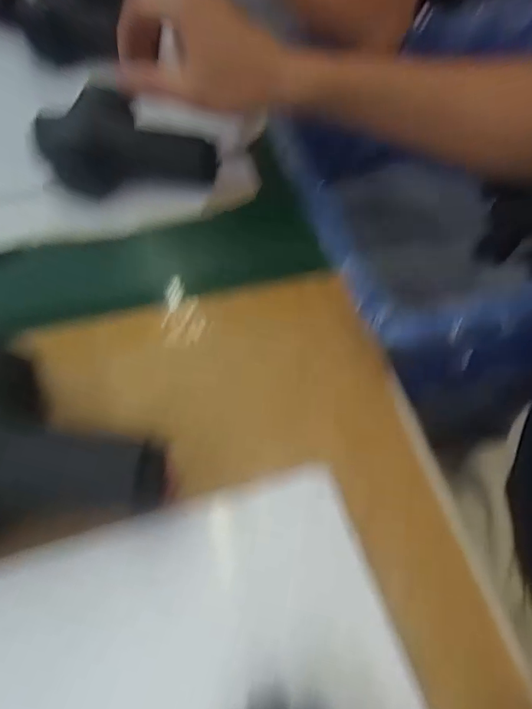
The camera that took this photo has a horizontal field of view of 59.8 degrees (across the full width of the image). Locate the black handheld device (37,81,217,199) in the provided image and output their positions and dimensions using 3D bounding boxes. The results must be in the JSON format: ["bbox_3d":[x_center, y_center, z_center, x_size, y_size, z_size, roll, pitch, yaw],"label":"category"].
[{"bbox_3d":[-0.113,-0.175,0.371,0.132,0.057,0.070,-11,57,-9],"label":"black handheld device"}]

